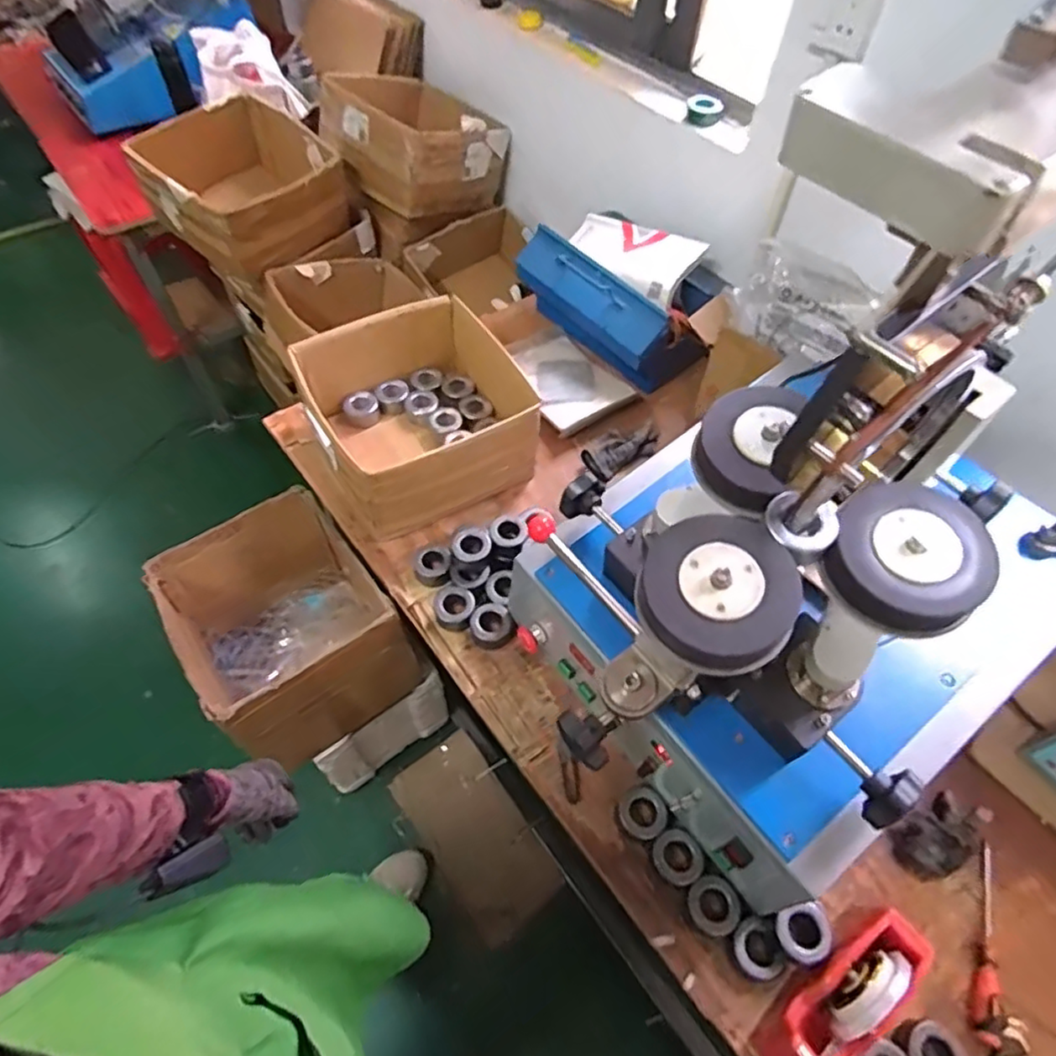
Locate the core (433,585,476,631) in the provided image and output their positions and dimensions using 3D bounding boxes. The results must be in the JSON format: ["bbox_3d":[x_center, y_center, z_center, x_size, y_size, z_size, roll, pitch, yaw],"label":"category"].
[{"bbox_3d":[-0.113,0.119,0.965,0.064,0.036,0.065,1,55,-1],"label":"core"}]

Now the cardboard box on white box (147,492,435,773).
[{"bbox_3d":[-0.408,0.183,1.114,0.304,0.310,0.317,-31,62,-21],"label":"cardboard box on white box"}]

